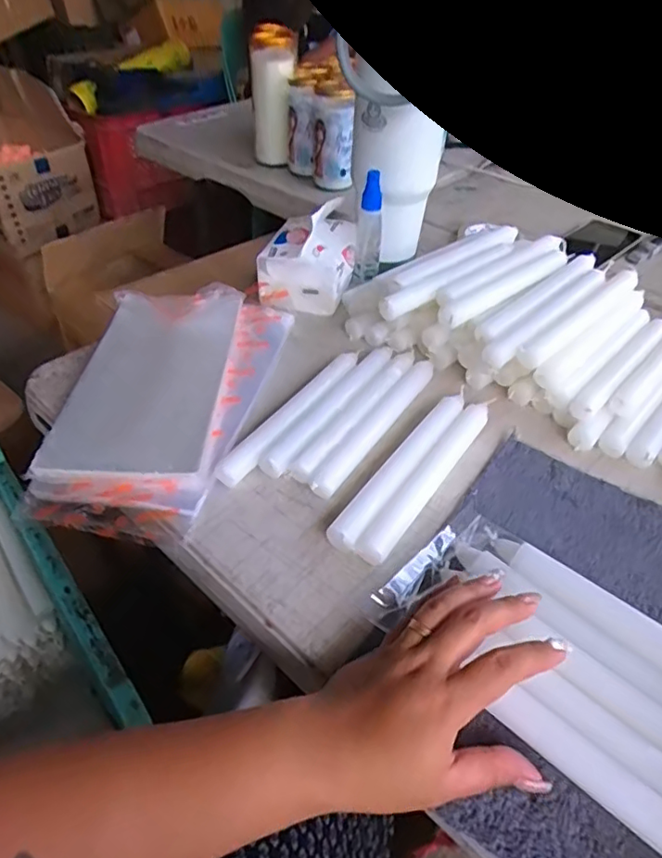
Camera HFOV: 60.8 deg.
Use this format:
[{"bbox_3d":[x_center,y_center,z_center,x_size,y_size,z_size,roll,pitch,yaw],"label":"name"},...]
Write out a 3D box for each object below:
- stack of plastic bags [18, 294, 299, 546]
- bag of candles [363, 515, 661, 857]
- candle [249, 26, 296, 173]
[{"bbox_3d":[-0.149,-0.039,0.509,0.165,0.036,0.286,7,44,6],"label":"stack of plastic bags"},{"bbox_3d":[0.151,0.143,0.324,0.114,0.033,0.239,-32,51,-29],"label":"bag of candles"},{"bbox_3d":[-0.093,-0.534,0.923,0.071,0.193,0.079,-2,44,-4],"label":"candle"}]

